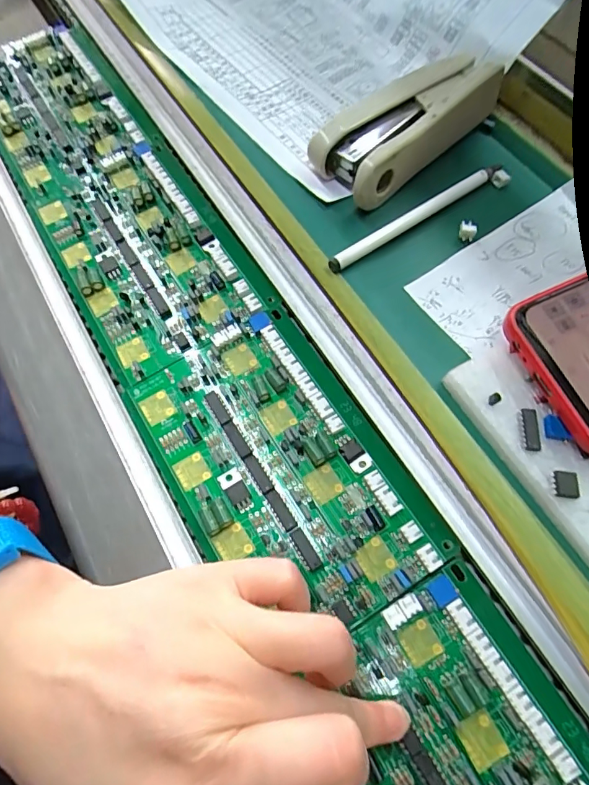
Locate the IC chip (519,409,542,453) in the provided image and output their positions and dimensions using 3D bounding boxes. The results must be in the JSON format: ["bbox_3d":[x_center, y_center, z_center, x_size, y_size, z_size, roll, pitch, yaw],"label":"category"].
[{"bbox_3d":[0.104,0.016,0.204,0.007,0.004,0.020,4,67,4],"label":"IC chip"}]

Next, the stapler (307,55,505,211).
[{"bbox_3d":[0.068,-0.157,0.272,0.112,0.029,0.048,-36,70,-12],"label":"stapler"}]

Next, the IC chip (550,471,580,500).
[{"bbox_3d":[0.113,0.039,0.194,0.011,0.006,0.011,1,67,3],"label":"IC chip"}]

